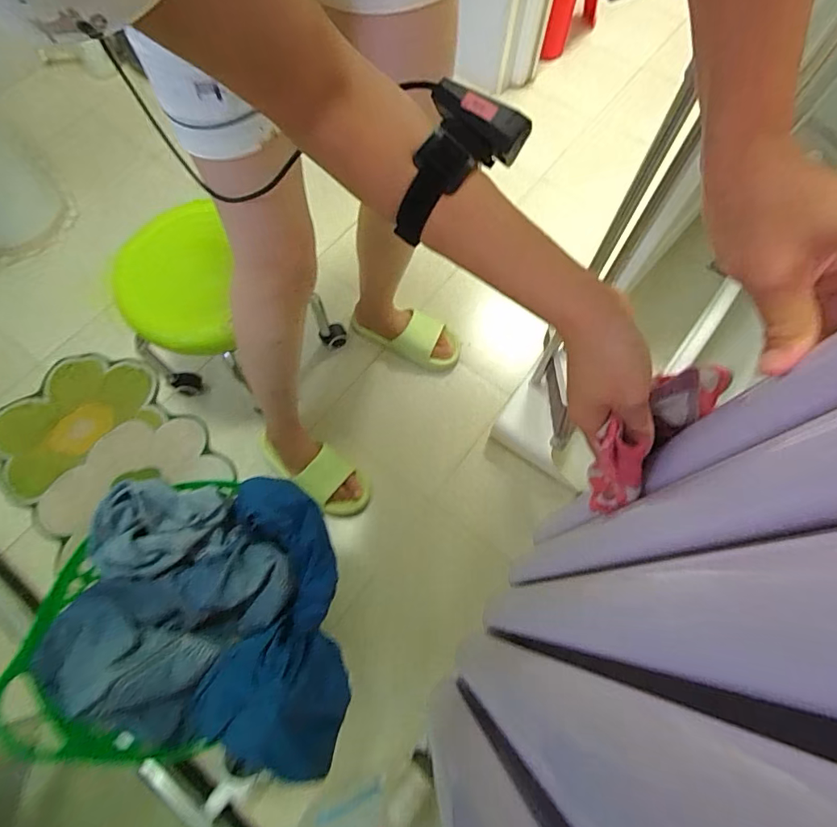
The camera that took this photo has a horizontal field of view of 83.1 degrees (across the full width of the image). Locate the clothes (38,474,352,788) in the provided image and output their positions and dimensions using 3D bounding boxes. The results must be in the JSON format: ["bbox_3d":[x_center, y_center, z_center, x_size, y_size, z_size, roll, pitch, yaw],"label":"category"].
[{"bbox_3d":[-0.273,0.250,0.612,0.371,0.177,0.290,11,68,2],"label":"clothes"}]

